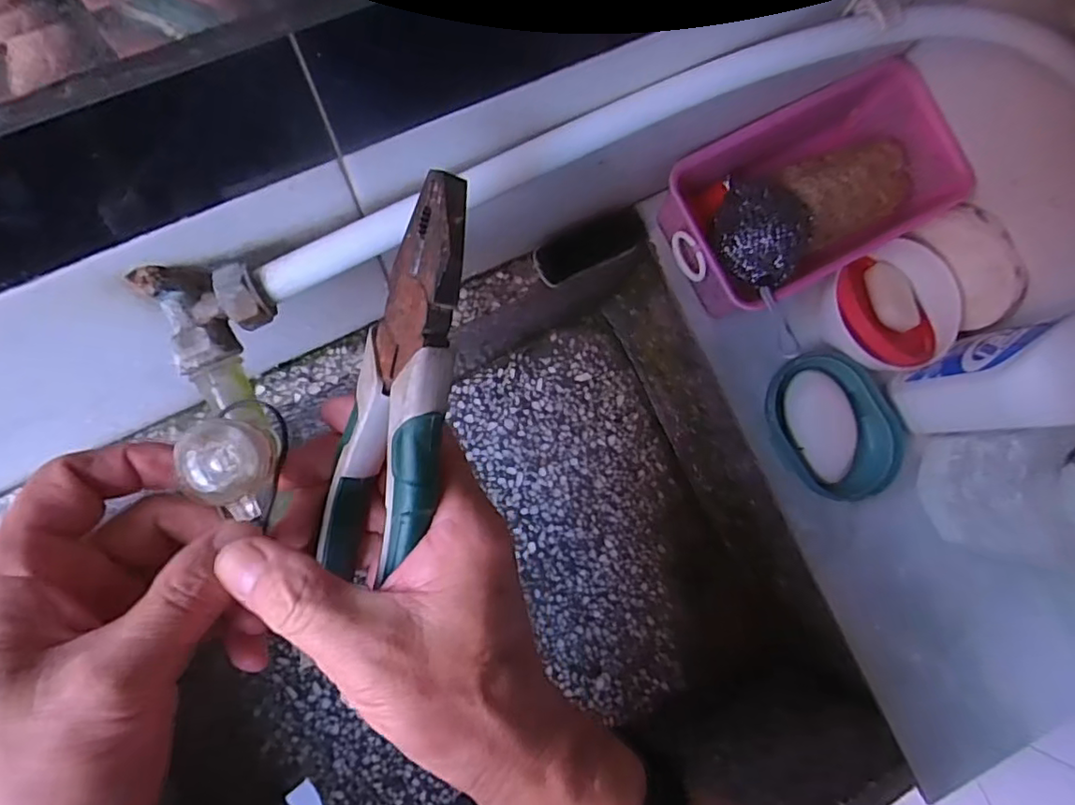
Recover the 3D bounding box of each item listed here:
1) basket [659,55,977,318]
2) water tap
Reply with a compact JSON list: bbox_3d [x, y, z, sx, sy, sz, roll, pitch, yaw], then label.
[{"bbox_3d":[0.187,-0.147,0.427,0.197,0.068,0.114,-28,88,-9],"label":"basket"},{"bbox_3d":[-0.119,-0.007,0.232,0.039,0.041,0.104,-19,65,-8],"label":"water tap"}]

